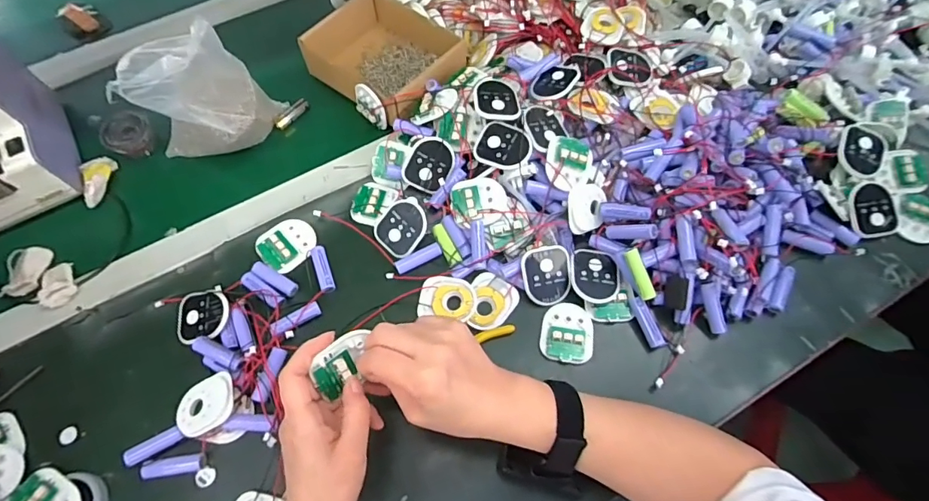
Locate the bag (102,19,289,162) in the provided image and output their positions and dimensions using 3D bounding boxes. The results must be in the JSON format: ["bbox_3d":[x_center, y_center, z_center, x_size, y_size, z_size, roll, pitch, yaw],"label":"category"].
[{"bbox_3d":[-0.280,-0.161,0.513,0.140,0.139,0.076,-25,67,-11],"label":"bag"}]

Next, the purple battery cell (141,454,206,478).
[{"bbox_3d":[-0.256,0.191,0.428,0.051,0.014,0.014,-9,65,-4],"label":"purple battery cell"}]

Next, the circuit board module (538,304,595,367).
[{"bbox_3d":[0.100,0.080,0.468,0.050,0.010,0.058,8,65,4],"label":"circuit board module"}]

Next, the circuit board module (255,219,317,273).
[{"bbox_3d":[-0.189,-0.007,0.512,0.054,0.010,0.058,34,69,16],"label":"circuit board module"}]

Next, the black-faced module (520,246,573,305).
[{"bbox_3d":[0.083,0.026,0.481,0.048,0.004,0.058,-11,96,-6],"label":"black-faced module"}]

